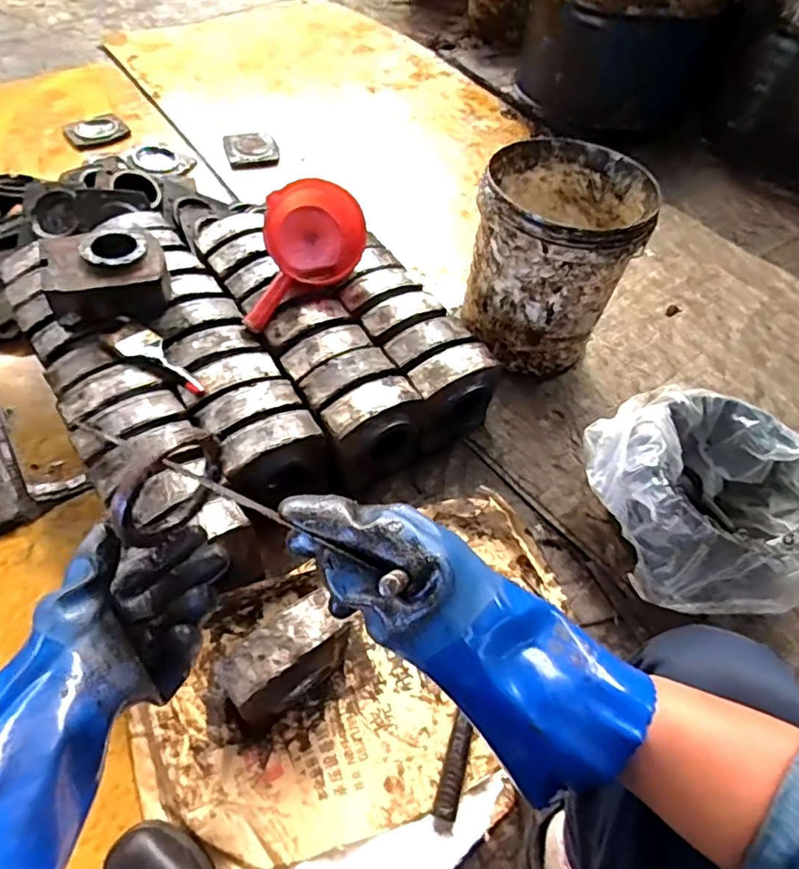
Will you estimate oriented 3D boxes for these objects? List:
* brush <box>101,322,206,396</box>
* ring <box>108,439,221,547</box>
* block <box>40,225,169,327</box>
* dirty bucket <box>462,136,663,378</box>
[{"bbox_3d":[-0.391,-0.124,0.909,0.195,0.034,0.066,33,59,17],"label":"brush"},{"bbox_3d":[-0.156,0.038,0.388,0.013,0.083,0.085,32,58,16],"label":"ring"},{"bbox_3d":[-0.489,-0.266,0.953,0.184,0.097,0.137,-17,58,-16],"label":"block"},{"bbox_3d":[0.295,-0.348,1.131,0.300,0.325,0.314,2,54,-3],"label":"dirty bucket"}]

